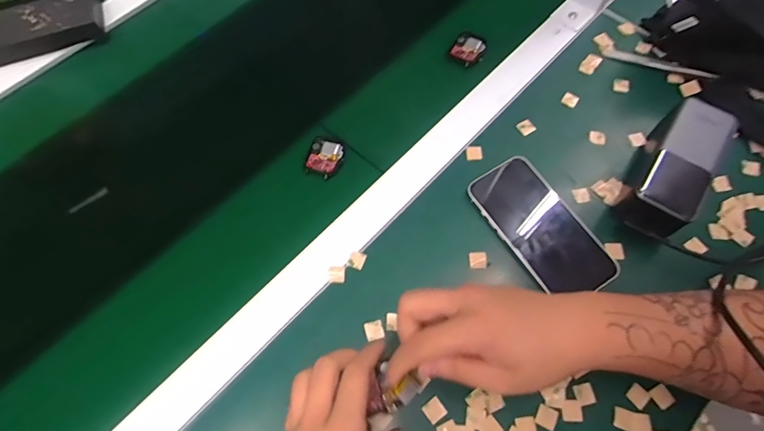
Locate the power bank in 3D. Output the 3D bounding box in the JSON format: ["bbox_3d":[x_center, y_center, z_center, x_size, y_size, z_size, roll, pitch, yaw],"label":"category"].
[{"bbox_3d":[0.274,-0.043,0.399,0.055,0.051,0.139,34,72,16],"label":"power bank"}]

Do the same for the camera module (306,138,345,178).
[{"bbox_3d":[-0.060,-0.062,0.441,0.038,0.007,0.042,20,68,10],"label":"camera module"}]

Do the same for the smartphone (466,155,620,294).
[{"bbox_3d":[0.151,0.010,0.399,0.074,0.015,0.142,-32,69,-12],"label":"smartphone"}]

